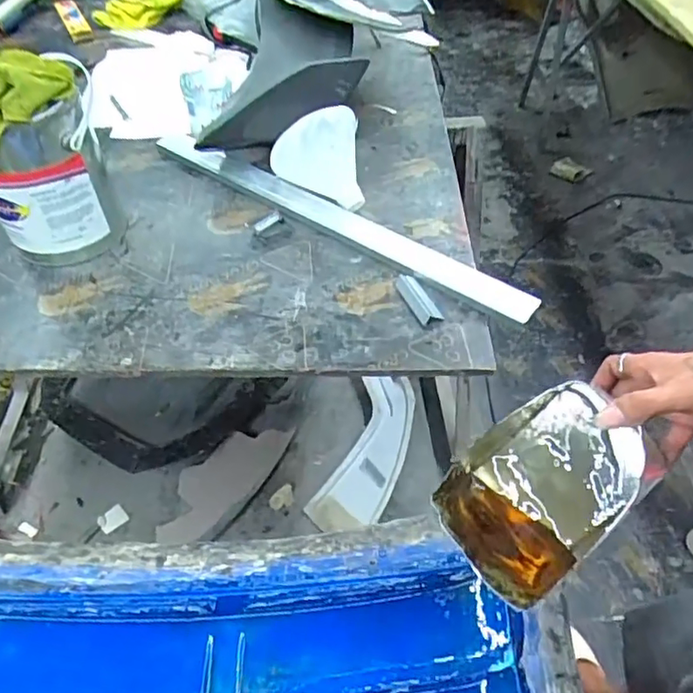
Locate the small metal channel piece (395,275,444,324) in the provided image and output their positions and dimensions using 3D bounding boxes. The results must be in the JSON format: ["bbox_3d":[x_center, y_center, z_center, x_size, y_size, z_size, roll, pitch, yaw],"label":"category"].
[{"bbox_3d":[0.095,-0.065,0.758,0.025,0.013,0.084,-20,53,-16],"label":"small metal channel piece"}]

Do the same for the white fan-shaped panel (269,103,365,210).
[{"bbox_3d":[-0.050,-0.301,0.925,0.140,0.207,0.041,-10,63,-4],"label":"white fan-shaped panel"}]

